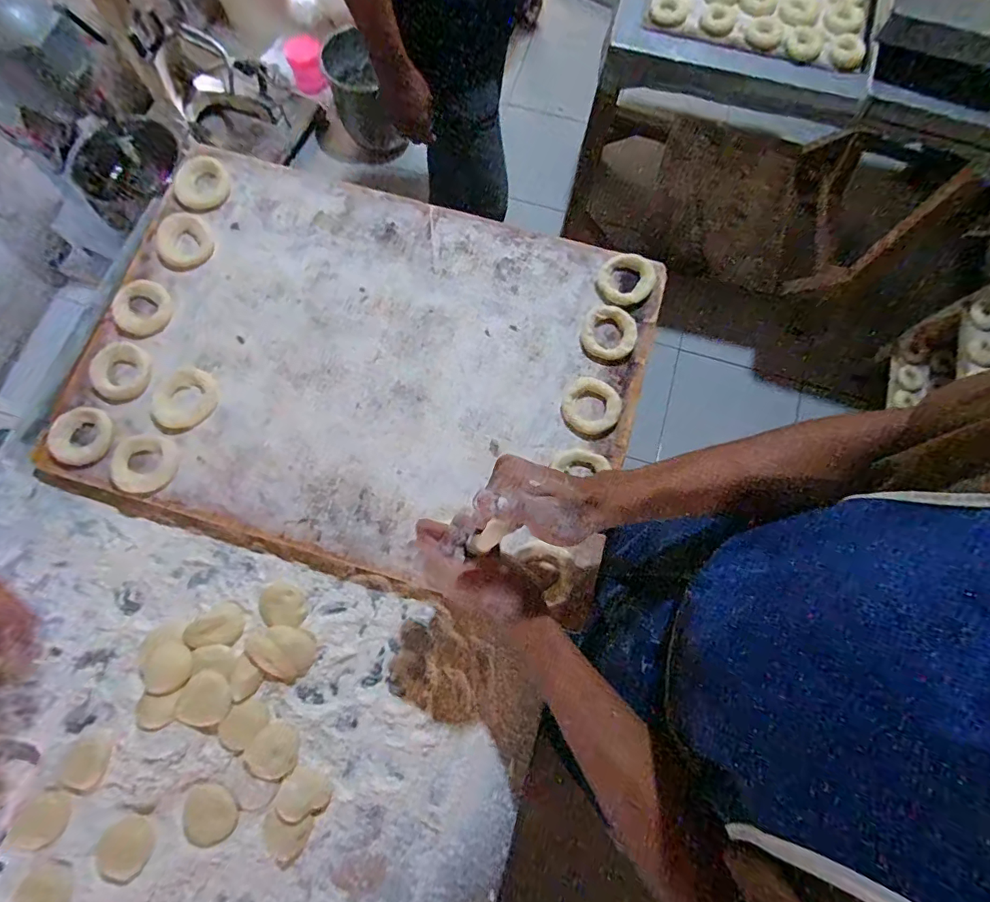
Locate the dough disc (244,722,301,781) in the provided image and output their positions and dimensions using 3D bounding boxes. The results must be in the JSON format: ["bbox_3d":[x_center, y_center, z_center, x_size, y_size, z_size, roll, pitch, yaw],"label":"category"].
[{"bbox_3d":[-0.202,0.273,0.445,0.043,0.004,0.044,5,67,-11],"label":"dough disc"}]

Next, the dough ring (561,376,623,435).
[{"bbox_3d":[0.101,-0.047,0.510,0.059,0.009,0.057,0,79,-1],"label":"dough ring"}]

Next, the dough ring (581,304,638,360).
[{"bbox_3d":[0.125,-0.129,0.528,0.059,0.012,0.062,0,79,-1],"label":"dough ring"}]

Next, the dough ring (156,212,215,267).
[{"bbox_3d":[-0.358,-0.243,0.560,0.057,0.014,0.059,0,79,-1],"label":"dough ring"}]

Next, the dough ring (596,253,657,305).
[{"bbox_3d":[0.147,-0.192,0.547,0.059,0.018,0.064,0,79,-1],"label":"dough ring"}]

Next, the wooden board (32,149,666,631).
[{"bbox_3d":[-0.142,-0.093,0.529,0.577,0.033,0.420,17,79,2],"label":"wooden board"}]

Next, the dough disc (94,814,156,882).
[{"bbox_3d":[-0.323,0.346,0.424,0.045,0.004,0.049,0,79,-1],"label":"dough disc"}]

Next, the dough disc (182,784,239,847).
[{"bbox_3d":[-0.254,0.322,0.433,0.049,0.005,0.045,0,79,-1],"label":"dough disc"}]

